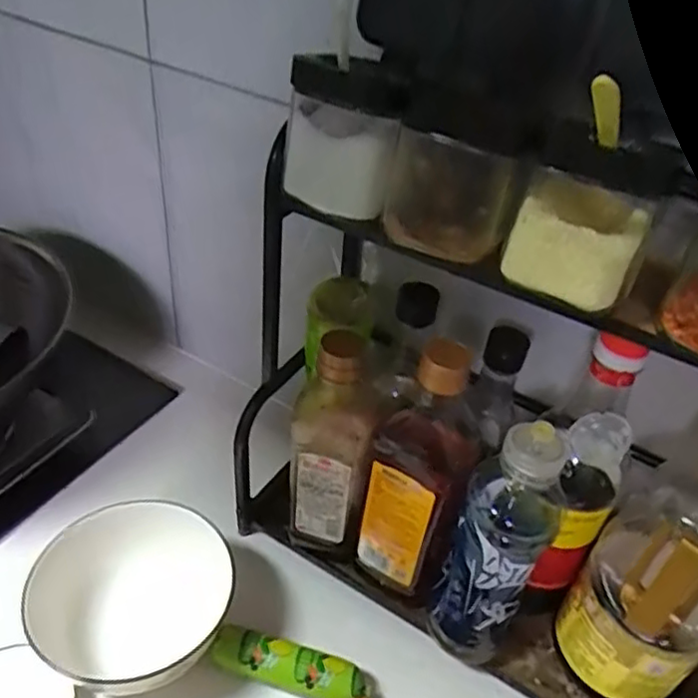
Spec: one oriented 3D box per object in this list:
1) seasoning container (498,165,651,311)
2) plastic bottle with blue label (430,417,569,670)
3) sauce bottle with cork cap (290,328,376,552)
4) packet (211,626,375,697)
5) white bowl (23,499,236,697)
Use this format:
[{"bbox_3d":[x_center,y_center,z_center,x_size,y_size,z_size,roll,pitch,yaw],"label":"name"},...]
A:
[{"bbox_3d":[0.124,-0.060,0.366,0.065,0.056,0.043,18,41,12],"label":"seasoning container"},{"bbox_3d":[0.108,0.152,0.495,0.059,0.243,0.070,23,42,18],"label":"plastic bottle with blue label"},{"bbox_3d":[-0.015,0.076,0.536,0.058,0.235,0.047,8,39,1],"label":"sauce bottle with cork cap"},{"bbox_3d":[-0.045,0.254,0.524,0.125,0.035,0.030,13,40,7],"label":"packet"},{"bbox_3d":[-0.167,0.200,0.538,0.147,0.074,0.142,4,40,-4],"label":"white bowl"}]

